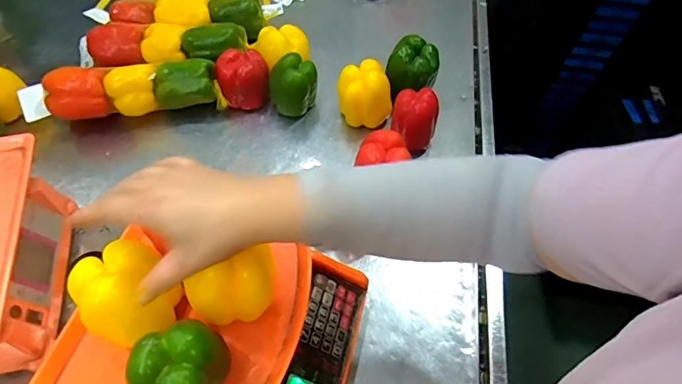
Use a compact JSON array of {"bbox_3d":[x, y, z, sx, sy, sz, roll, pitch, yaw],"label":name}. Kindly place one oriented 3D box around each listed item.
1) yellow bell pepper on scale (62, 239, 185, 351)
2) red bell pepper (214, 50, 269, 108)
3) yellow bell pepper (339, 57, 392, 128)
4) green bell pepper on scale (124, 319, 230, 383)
[{"bbox_3d":[-0.195,0.096,0.402,0.076,0.071,0.080,1,55,-1],"label":"yellow bell pepper on scale"},{"bbox_3d":[-0.168,-0.191,0.749,0.082,0.081,0.071,-11,56,-9],"label":"red bell pepper"},{"bbox_3d":[0.040,-0.162,0.741,0.090,0.109,0.070,1,55,-1],"label":"yellow bell pepper"},{"bbox_3d":[-0.127,0.155,0.365,0.065,0.106,0.058,-24,59,-17],"label":"green bell pepper on scale"}]

